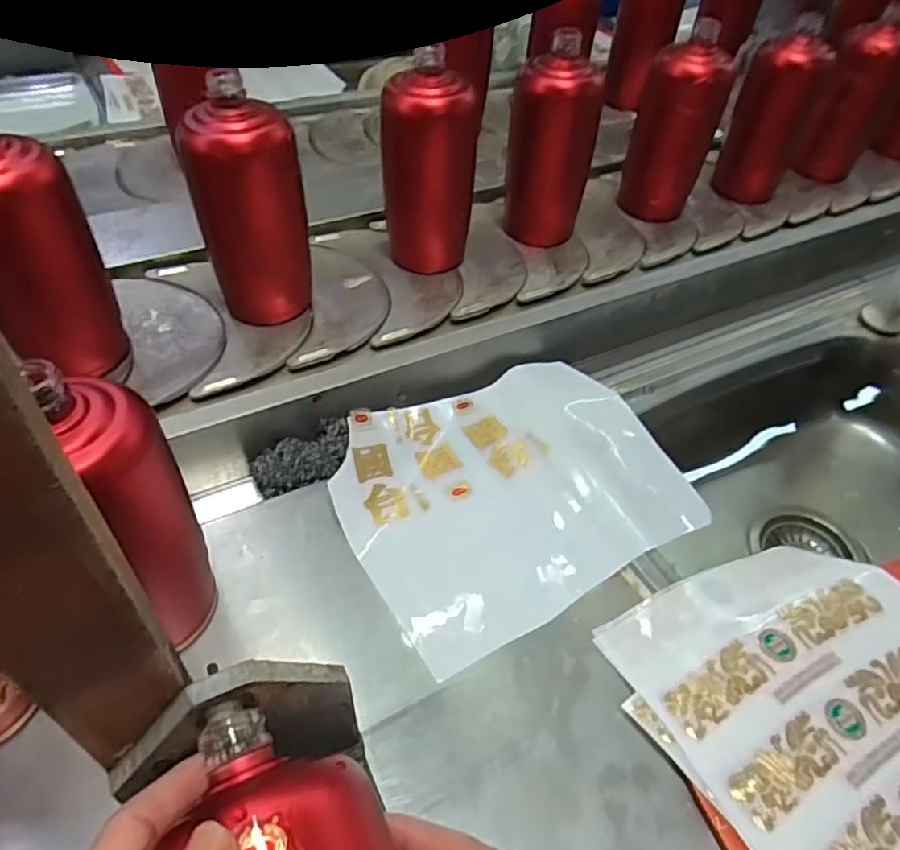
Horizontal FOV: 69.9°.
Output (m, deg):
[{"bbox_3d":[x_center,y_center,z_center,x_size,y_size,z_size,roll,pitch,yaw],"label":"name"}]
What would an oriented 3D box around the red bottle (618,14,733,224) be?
[{"bbox_3d":[0.237,-0.307,0.682,0.076,0.168,0.061,-11,50,-13],"label":"red bottle"}]

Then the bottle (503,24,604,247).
[{"bbox_3d":[0.097,-0.263,0.626,0.064,0.172,0.064,-27,55,-25],"label":"bottle"}]

